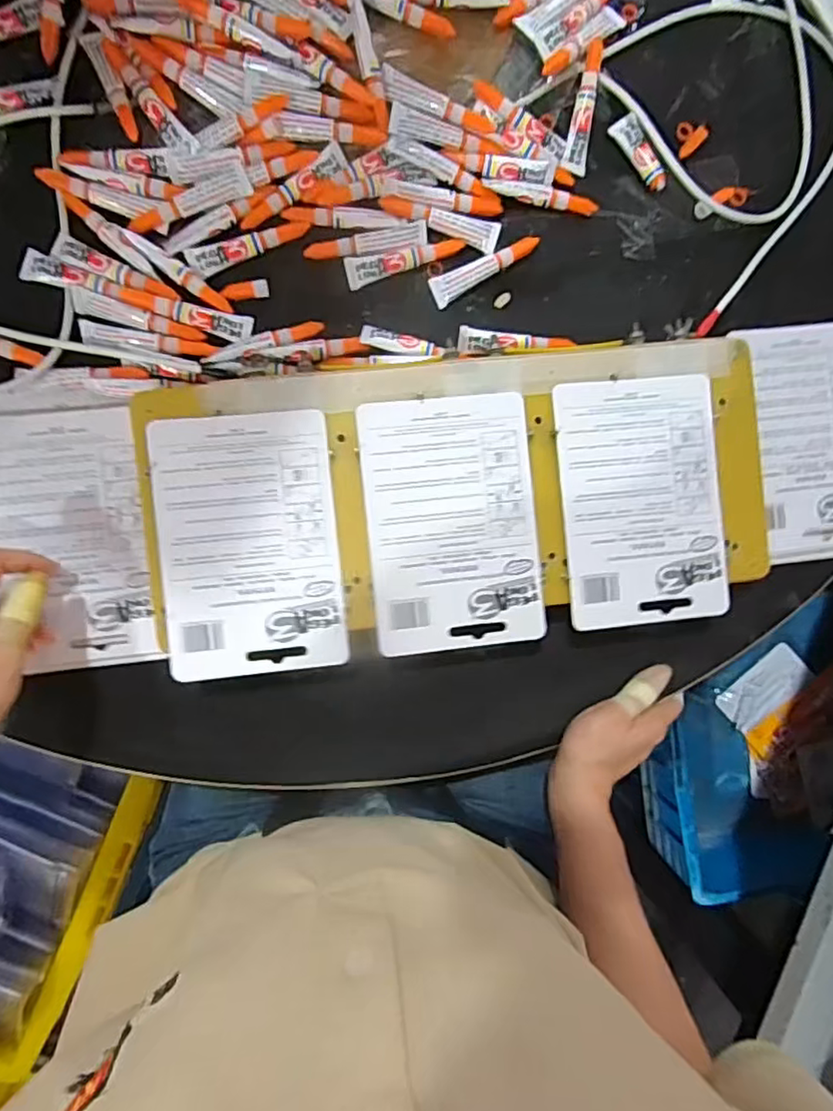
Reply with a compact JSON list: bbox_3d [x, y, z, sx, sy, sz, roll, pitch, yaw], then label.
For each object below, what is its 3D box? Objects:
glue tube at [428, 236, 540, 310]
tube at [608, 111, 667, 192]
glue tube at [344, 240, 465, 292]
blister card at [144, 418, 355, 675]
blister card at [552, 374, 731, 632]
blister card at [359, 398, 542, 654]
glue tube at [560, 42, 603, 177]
[{"bbox_3d":[0.047,-0.205,0.436,0.082,0.008,0.021,-31,93,-4],"label":"glue tube"},{"bbox_3d":[0.161,-0.289,0.445,0.015,0.014,0.058,-30,93,-4],"label":"tube"},{"bbox_3d":[-0.007,-0.205,0.428,0.084,0.009,0.017,-15,92,-4],"label":"glue tube"},{"bbox_3d":[-0.105,-0.007,0.391,0.110,0.004,0.161,-5,91,-6],"label":"blister card"},{"bbox_3d":[0.152,-0.036,0.413,0.110,0.004,0.161,-5,90,-5],"label":"blister card"},{"bbox_3d":[0.024,-0.021,0.403,0.110,0.004,0.162,-5,91,-6],"label":"blister card"},{"bbox_3d":[0.118,-0.316,0.435,0.018,0.015,0.085,7,90,-5],"label":"glue tube"}]

